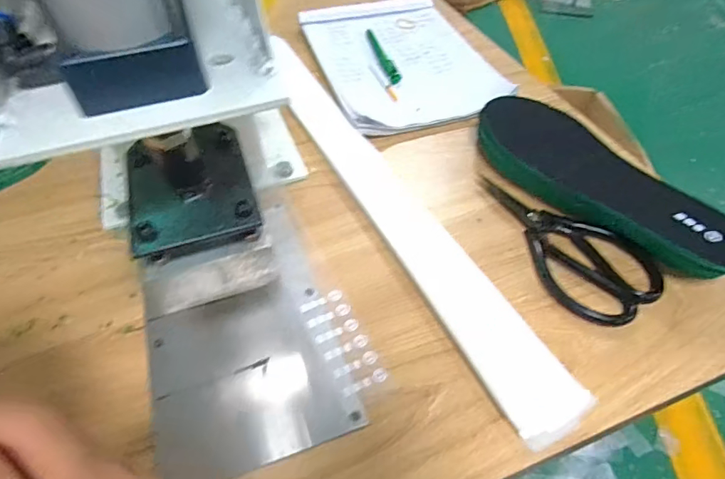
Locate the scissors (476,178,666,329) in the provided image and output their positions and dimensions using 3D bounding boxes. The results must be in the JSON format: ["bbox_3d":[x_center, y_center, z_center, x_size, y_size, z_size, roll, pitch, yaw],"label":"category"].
[{"bbox_3d":[0.182,-0.004,0.416,0.088,0.011,0.178,-21,53,-15],"label":"scissors"}]

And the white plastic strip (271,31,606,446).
[{"bbox_3d":[0.010,-0.060,0.464,0.056,0.014,0.545,-23,54,-16],"label":"white plastic strip"}]

